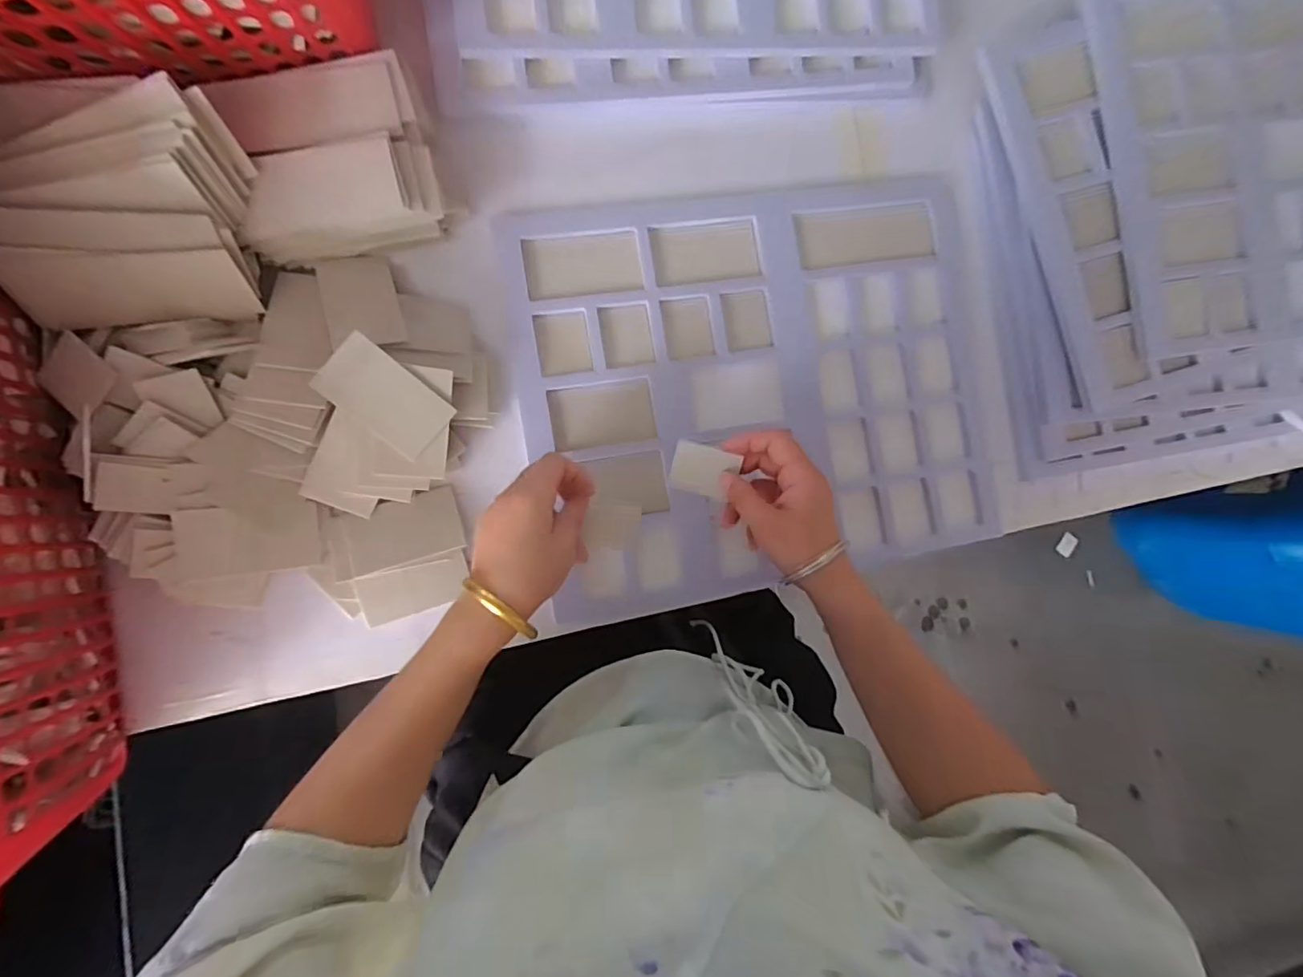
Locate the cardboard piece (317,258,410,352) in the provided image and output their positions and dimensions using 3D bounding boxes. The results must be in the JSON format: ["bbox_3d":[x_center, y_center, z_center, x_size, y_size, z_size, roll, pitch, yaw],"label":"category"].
[{"bbox_3d":[-0.231,-0.150,0.440,0.054,0.004,0.085,-13,70,-24],"label":"cardboard piece"}]

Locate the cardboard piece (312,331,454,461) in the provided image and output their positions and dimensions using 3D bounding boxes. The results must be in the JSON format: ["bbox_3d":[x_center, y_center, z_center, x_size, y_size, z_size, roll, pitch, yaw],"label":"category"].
[{"bbox_3d":[-0.201,-0.068,0.416,0.054,0.005,0.087,-46,114,6],"label":"cardboard piece"}]

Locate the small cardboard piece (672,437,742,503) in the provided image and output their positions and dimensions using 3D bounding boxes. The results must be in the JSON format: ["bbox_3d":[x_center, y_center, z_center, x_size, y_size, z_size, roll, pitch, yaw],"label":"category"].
[{"bbox_3d":[0.040,-0.015,0.437,0.048,0.004,0.039,15,108,-1],"label":"small cardboard piece"}]

